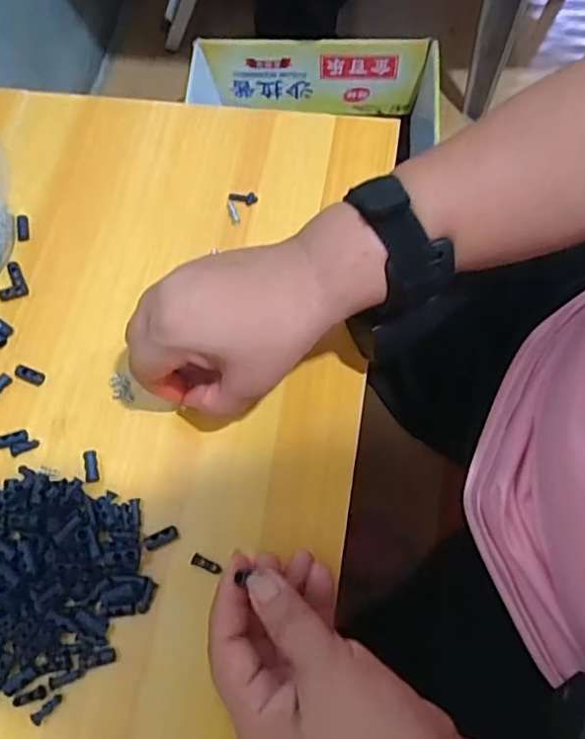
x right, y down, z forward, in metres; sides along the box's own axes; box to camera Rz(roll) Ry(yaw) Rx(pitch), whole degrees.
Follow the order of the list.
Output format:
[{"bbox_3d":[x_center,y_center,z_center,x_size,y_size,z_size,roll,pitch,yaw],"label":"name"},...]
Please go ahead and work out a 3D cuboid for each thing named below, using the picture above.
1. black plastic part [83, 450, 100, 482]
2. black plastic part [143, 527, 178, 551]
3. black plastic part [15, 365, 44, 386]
[{"bbox_3d":[-0.120,0.058,0.356,0.007,0.004,0.019,-14,67,-3],"label":"black plastic part"},{"bbox_3d":[-0.075,0.095,0.338,0.019,0.006,0.008,-24,68,-8],"label":"black plastic part"},{"bbox_3d":[-0.169,0.003,0.383,0.019,0.004,0.008,20,69,11],"label":"black plastic part"}]

